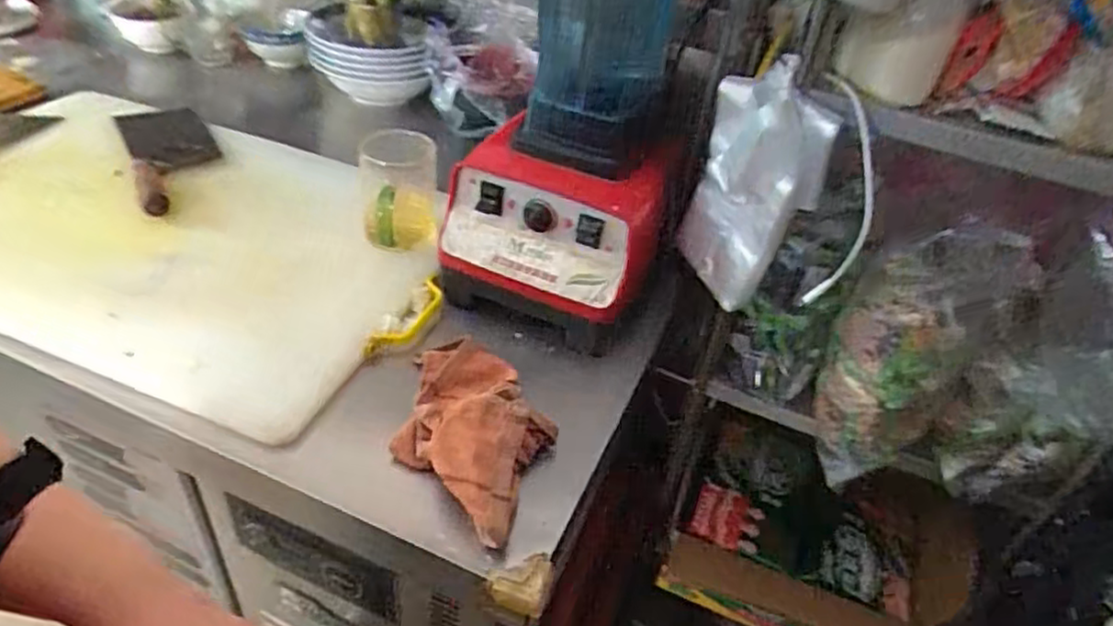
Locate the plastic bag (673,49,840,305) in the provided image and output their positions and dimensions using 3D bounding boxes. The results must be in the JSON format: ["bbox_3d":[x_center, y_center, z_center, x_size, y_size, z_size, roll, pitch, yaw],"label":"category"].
[{"bbox_3d":[0.174,-0.112,0.644,0.059,0.202,0.110,-6,42,-15],"label":"plastic bag"}]

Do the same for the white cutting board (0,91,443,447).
[{"bbox_3d":[-0.425,-0.099,0.776,0.607,0.040,0.384,17,41,12],"label":"white cutting board"}]

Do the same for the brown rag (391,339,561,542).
[{"bbox_3d":[-0.071,0.086,0.616,0.201,0.048,0.136,35,48,29],"label":"brown rag"}]

